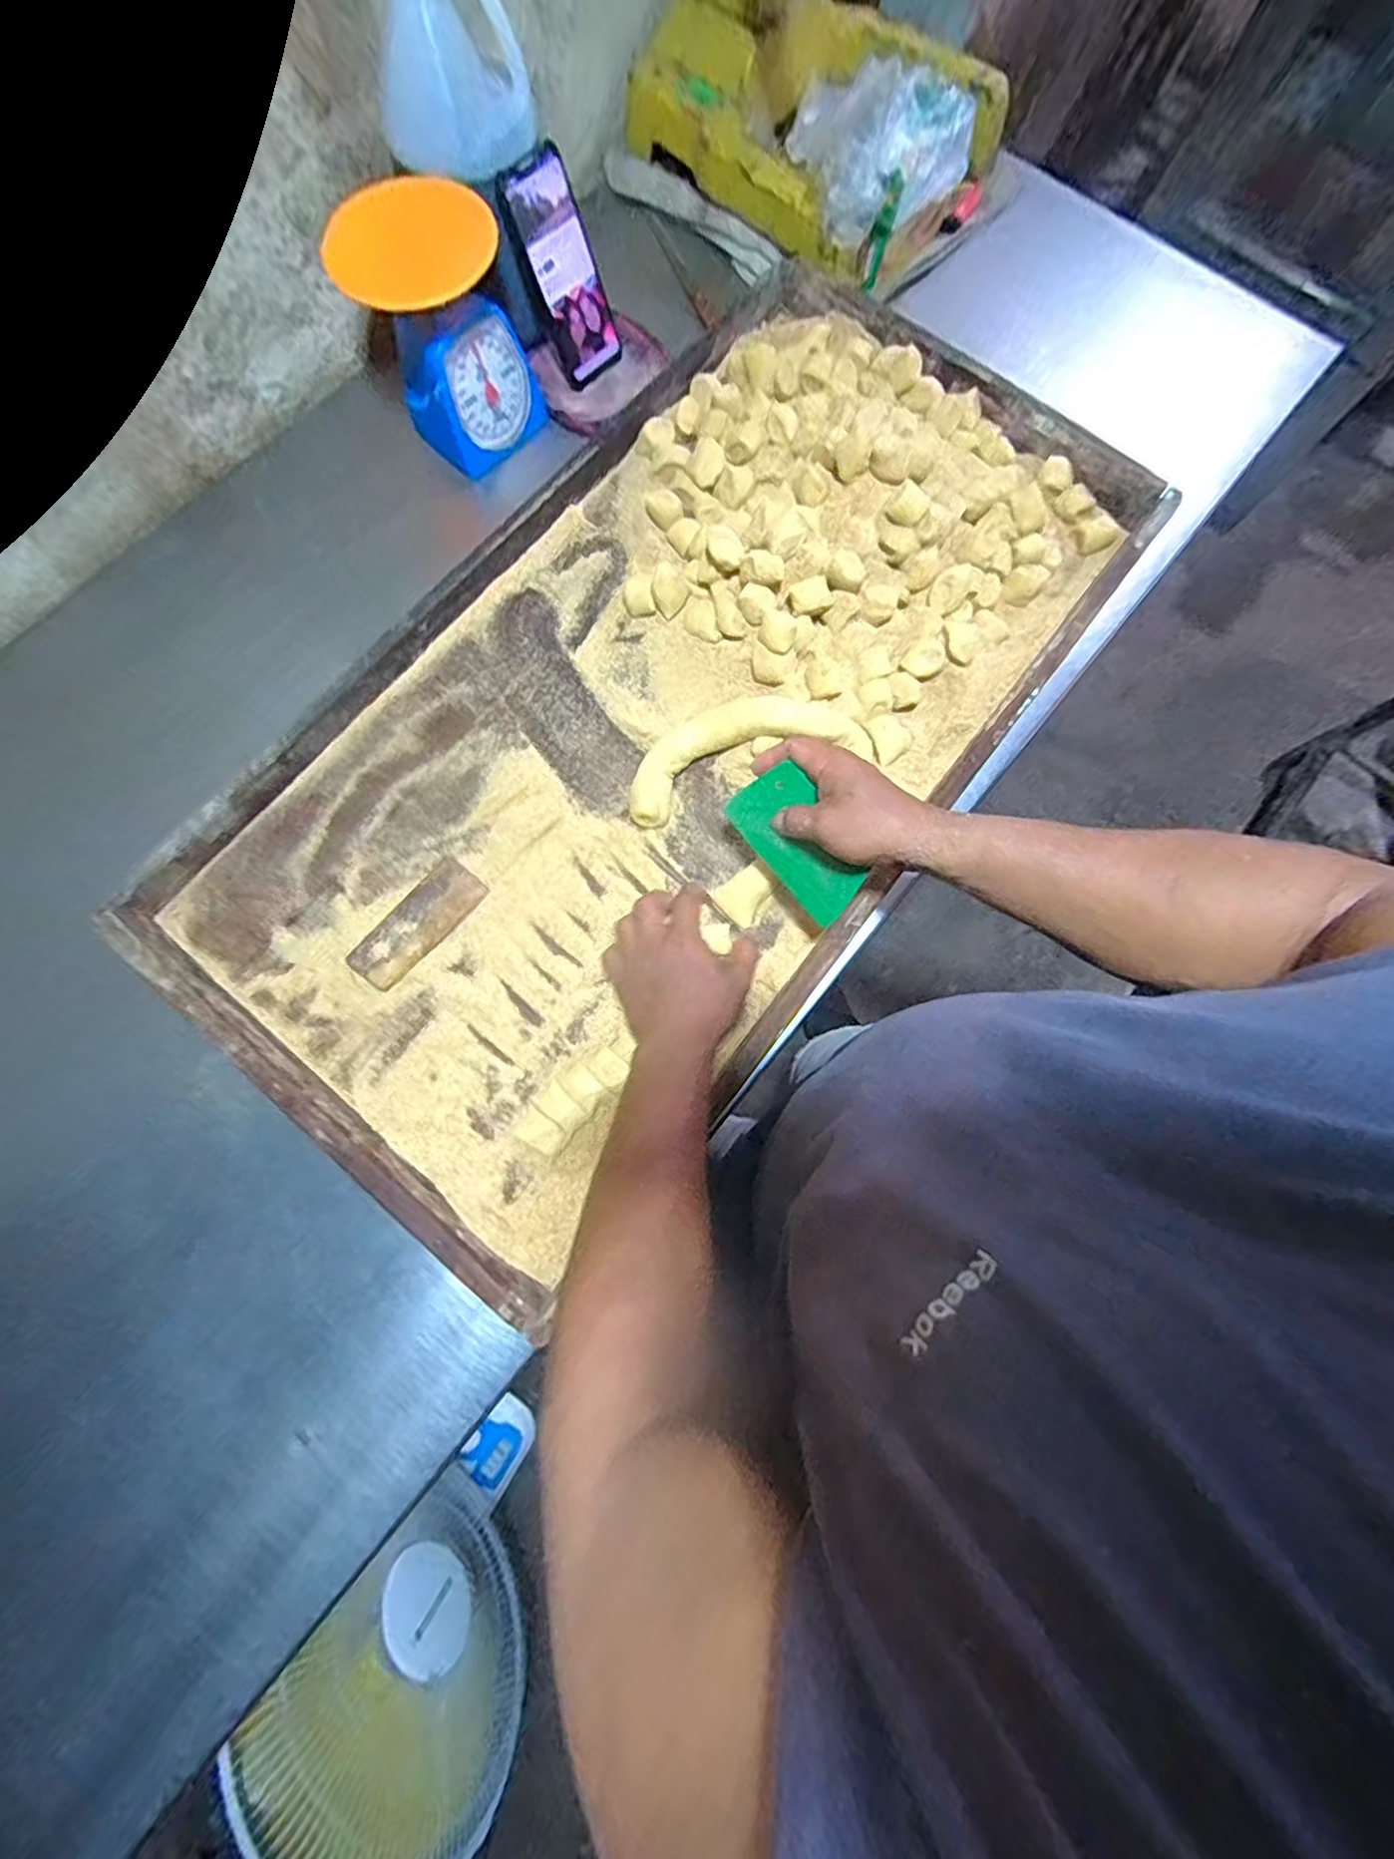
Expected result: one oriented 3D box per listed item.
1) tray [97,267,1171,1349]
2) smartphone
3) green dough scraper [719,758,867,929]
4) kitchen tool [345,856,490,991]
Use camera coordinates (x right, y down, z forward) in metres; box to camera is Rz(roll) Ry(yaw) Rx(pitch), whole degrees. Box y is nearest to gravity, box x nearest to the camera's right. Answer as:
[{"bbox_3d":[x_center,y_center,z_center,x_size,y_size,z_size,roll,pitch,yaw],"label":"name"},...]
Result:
[{"bbox_3d":[-0.014,-0.222,0.585,0.506,0.069,0.959,38,82,6],"label":"tray"},{"bbox_3d":[-0.140,-0.689,0.659,0.075,0.166,0.013,-32,51,0],"label":"smartphone"},{"bbox_3d":[0.083,-0.071,0.502,0.069,0.011,0.129,-43,82,29],"label":"green dough scraper"},{"bbox_3d":[-0.249,-0.005,0.561,0.047,0.018,0.127,41,82,7],"label":"kitchen tool"}]

